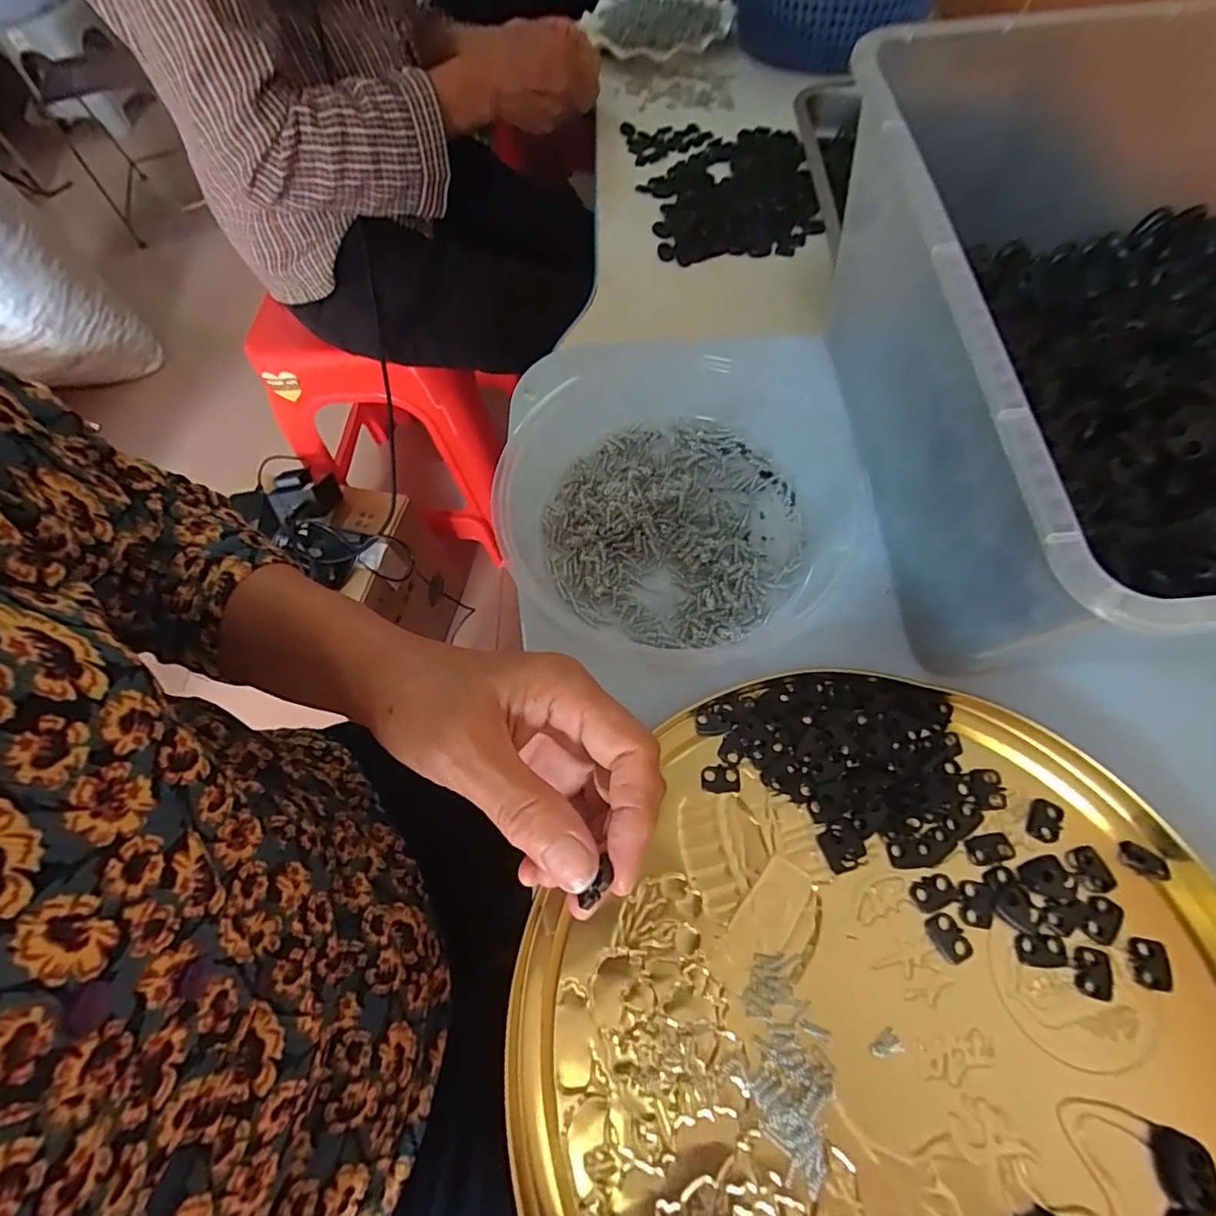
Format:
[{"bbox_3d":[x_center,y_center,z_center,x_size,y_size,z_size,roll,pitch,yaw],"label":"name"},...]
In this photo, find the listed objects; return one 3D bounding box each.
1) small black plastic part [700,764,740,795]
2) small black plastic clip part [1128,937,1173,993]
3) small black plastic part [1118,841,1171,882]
[{"bbox_3d":[0.055,0.083,0.274,0.019,0.004,0.013,8,66,9],"label":"small black plastic part"},{"bbox_3d":[0.223,0.146,0.232,0.014,0.004,0.018,7,65,8],"label":"small black plastic clip part"},{"bbox_3d":[0.235,0.111,0.248,0.019,0.004,0.012,32,71,18],"label":"small black plastic part"}]

